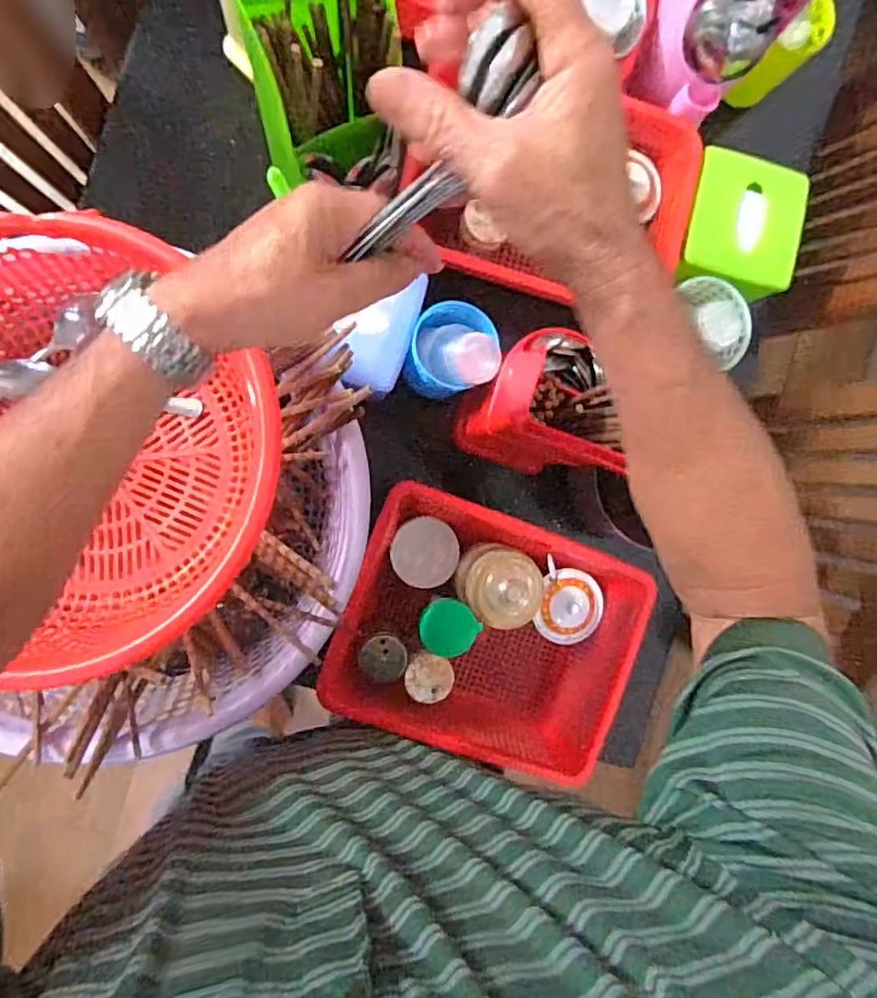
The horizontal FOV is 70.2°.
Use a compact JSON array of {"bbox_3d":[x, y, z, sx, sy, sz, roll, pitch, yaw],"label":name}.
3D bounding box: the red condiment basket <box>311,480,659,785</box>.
[{"bbox_3d":[0.057,0.156,0.691,0.299,0.111,0.261,19,88,-9],"label":"red condiment basket"}]

